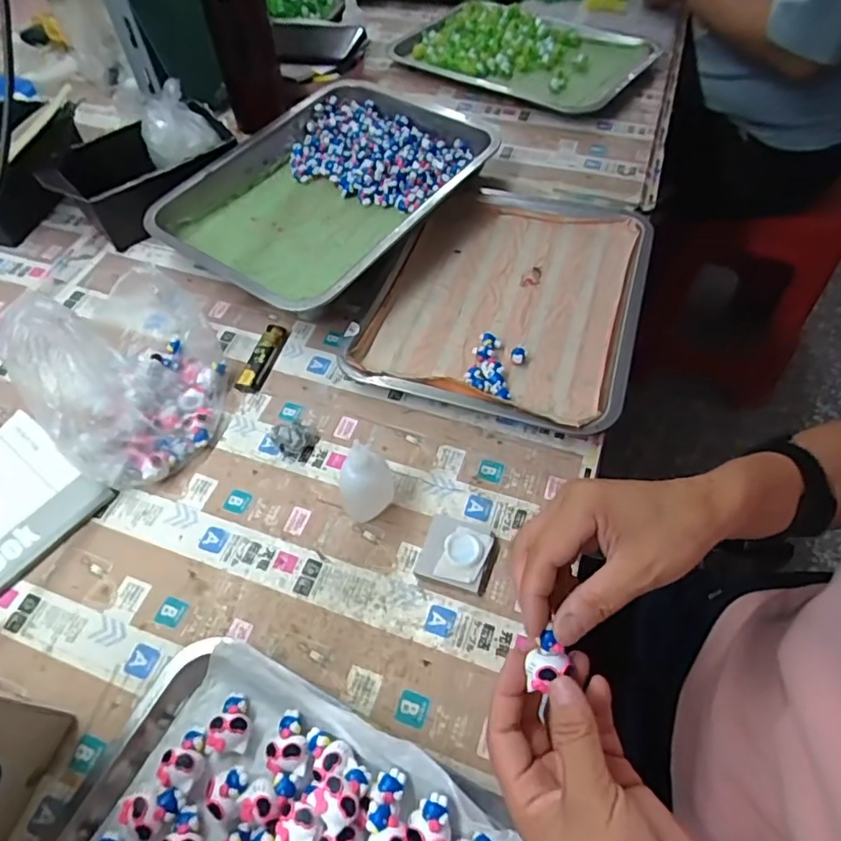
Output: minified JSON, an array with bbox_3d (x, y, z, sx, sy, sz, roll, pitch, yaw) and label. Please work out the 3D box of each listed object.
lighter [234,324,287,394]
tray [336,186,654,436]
[{"bbox_3d":[-0.157,-0.062,0.553,0.021,0.013,0.079,12,57,9],"label":"lighter"},{"bbox_3d":[0.093,-0.130,0.578,0.257,0.033,0.302,18,58,12],"label":"tray"}]

